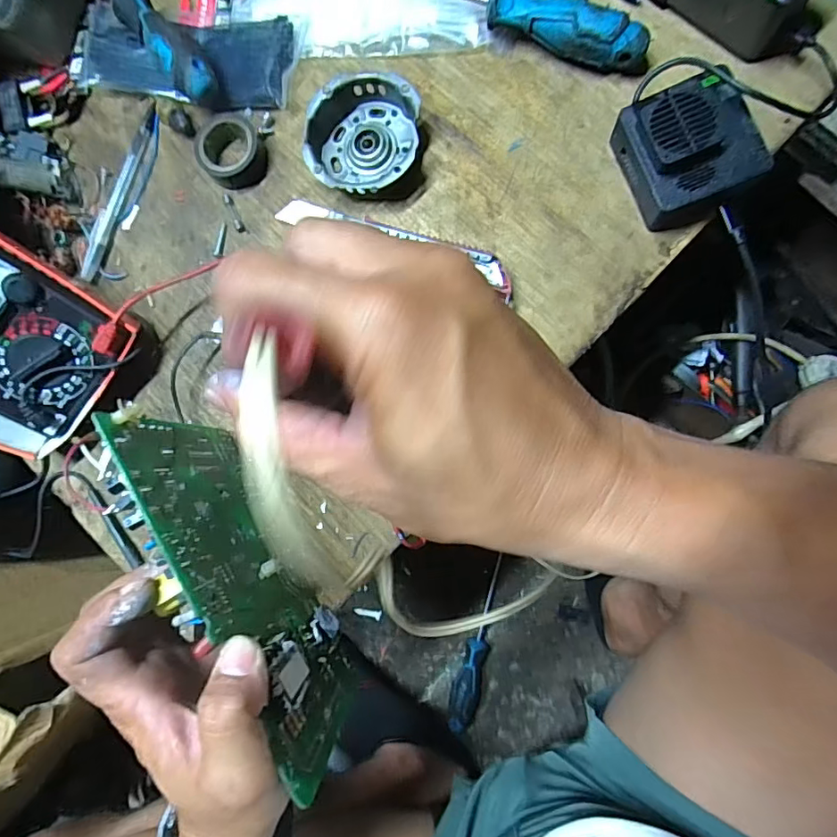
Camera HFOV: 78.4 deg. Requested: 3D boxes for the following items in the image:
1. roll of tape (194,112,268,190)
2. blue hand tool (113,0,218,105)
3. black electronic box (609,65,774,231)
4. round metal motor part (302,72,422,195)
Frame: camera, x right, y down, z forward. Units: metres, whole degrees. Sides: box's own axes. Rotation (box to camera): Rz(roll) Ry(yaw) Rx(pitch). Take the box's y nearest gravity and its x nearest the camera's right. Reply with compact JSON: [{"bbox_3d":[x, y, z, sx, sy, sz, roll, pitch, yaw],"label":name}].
[{"bbox_3d":[-0.143,-0.205,0.392,0.047,0.020,0.050,0,87,7],"label":"roll of tape"},{"bbox_3d":[-0.198,-0.294,0.390,0.032,0.029,0.147,-40,83,3],"label":"blue hand tool"},{"bbox_3d":[0.176,-0.174,0.336,0.071,0.049,0.077,-19,85,5],"label":"black electronic box"},{"bbox_3d":[-0.040,-0.202,0.373,0.082,0.030,0.079,0,87,7],"label":"round metal motor part"}]

